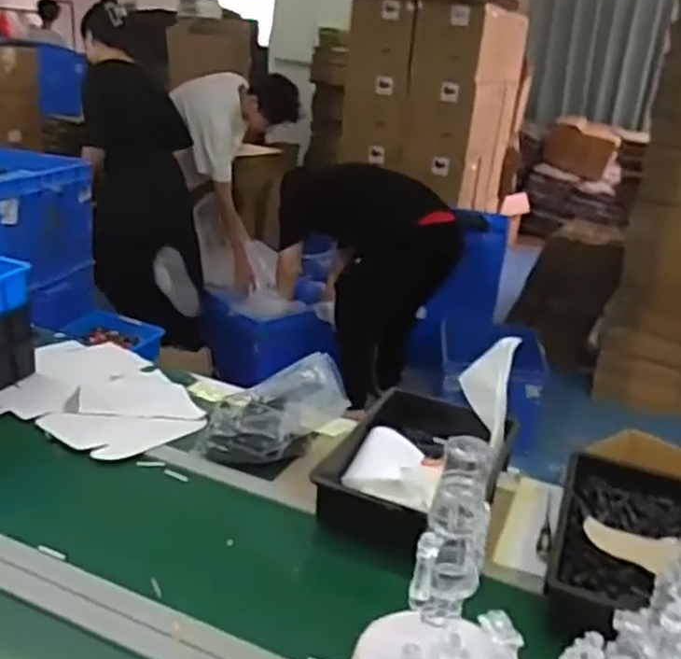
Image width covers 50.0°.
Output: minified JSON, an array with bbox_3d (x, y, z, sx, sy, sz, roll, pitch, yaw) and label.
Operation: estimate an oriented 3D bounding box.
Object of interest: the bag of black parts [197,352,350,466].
[{"bbox_3d":[-0.123,0.133,1.355,0.269,0.193,0.153,4,22,-3],"label":"bag of black parts"}]

